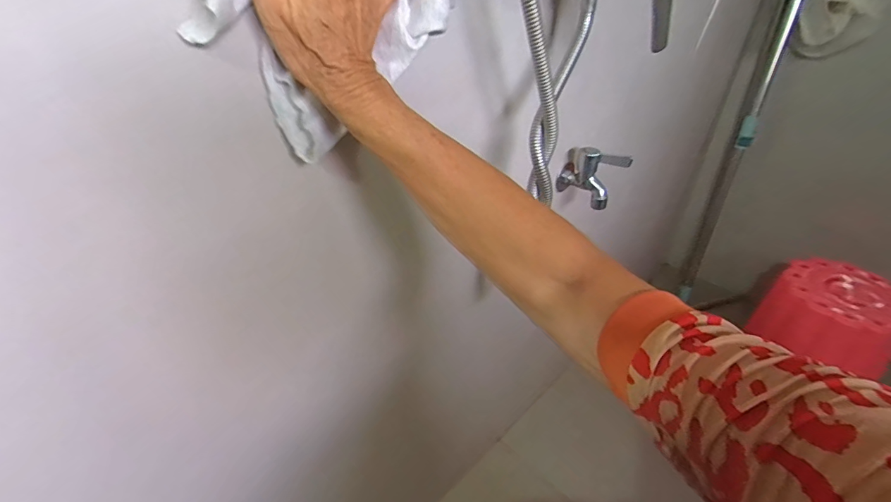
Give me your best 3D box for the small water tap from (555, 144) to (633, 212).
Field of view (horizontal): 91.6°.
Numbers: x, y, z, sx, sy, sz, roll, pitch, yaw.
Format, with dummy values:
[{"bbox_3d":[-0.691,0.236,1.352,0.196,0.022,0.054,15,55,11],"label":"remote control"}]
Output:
[{"bbox_3d":[0.206,-0.105,0.606,0.090,0.082,0.033,24,41,31],"label":"small water tap"}]

